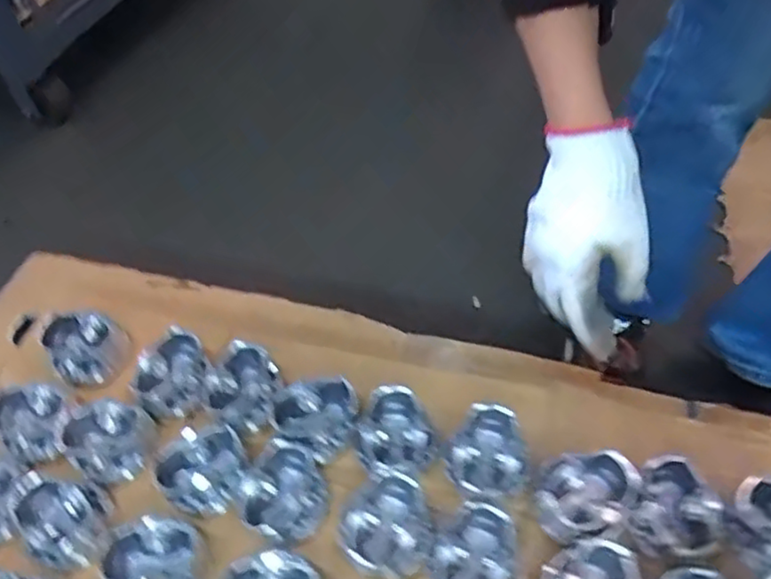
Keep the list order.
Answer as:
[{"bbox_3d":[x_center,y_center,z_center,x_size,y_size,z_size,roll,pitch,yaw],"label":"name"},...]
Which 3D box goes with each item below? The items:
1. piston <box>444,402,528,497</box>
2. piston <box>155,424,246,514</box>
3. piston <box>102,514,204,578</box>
[{"bbox_3d":[0.085,0.134,0.559,0.064,0.049,0.065,-2,53,2],"label":"piston"},{"bbox_3d":[-0.157,0.153,0.580,0.071,0.045,0.071,-2,53,2],"label":"piston"},{"bbox_3d":[-0.185,0.217,0.531,0.068,0.048,0.064,-2,53,2],"label":"piston"}]

